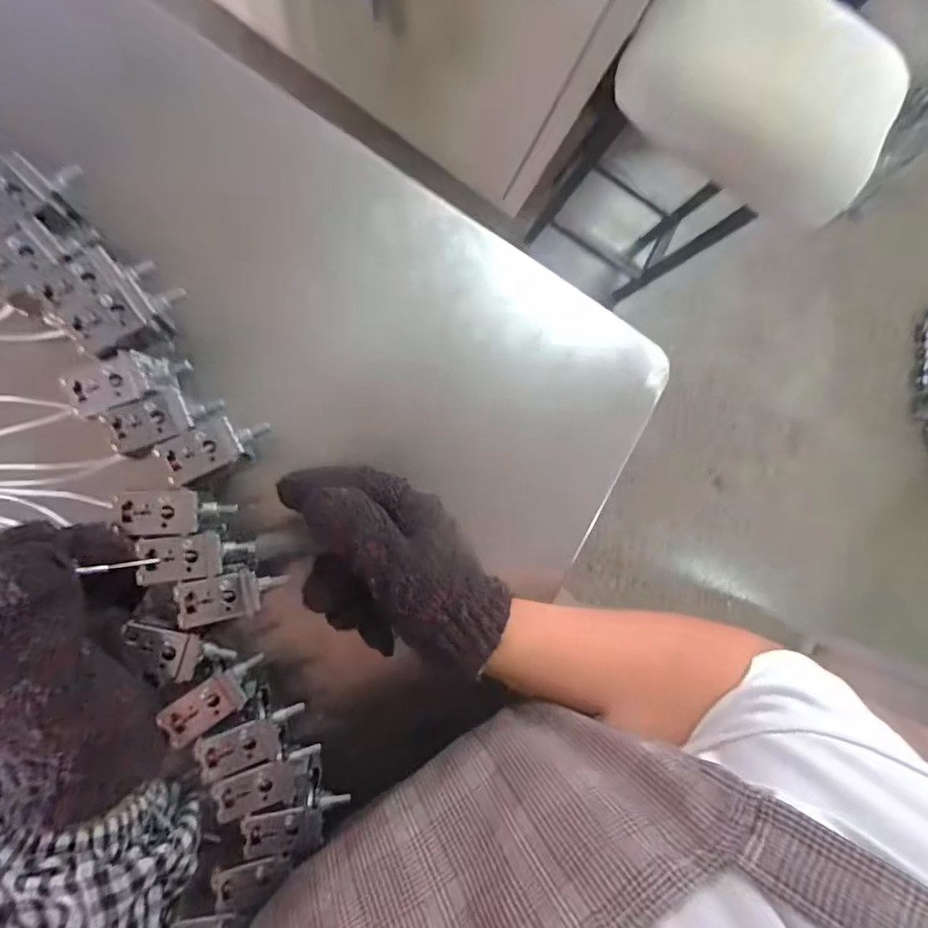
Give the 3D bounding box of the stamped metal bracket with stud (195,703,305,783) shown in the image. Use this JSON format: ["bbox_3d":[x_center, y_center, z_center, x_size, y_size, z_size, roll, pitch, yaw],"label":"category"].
[{"bbox_3d":[-0.110,0.146,0.277,0.053,0.015,0.022,-12,95,-32],"label":"stamped metal bracket with stud"}]

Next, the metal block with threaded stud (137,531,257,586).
[{"bbox_3d":[-0.137,0.047,0.273,0.052,0.016,0.024,-2,94,-25],"label":"metal block with threaded stud"}]

